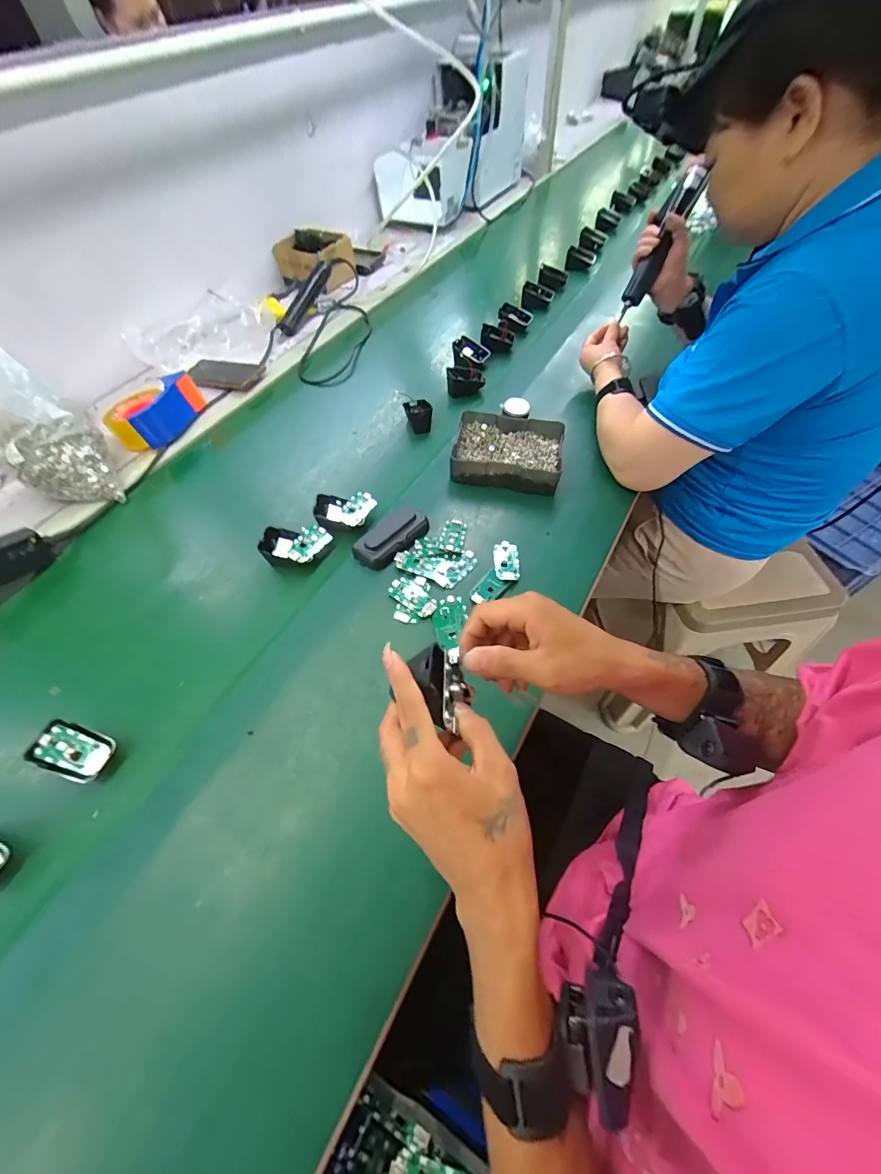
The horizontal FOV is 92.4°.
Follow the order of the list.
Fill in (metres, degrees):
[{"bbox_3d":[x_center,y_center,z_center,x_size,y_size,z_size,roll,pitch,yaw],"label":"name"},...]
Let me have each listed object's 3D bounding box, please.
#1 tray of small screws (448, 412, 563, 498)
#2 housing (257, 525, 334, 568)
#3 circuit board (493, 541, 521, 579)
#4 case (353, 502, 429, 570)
[{"bbox_3d":[0.103,-0.206,0.642,0.158,0.047,0.132,11,57,10],"label":"tray of small screws"},{"bbox_3d":[-0.194,-0.051,0.571,0.085,0.040,0.060,5,57,7],"label":"housing"},{"bbox_3d":[0.086,-0.034,0.550,0.031,0.008,0.062,-1,56,3],"label":"circuit board"},{"bbox_3d":[-0.064,-0.070,0.563,0.055,0.024,0.104,31,63,22],"label":"case"}]

